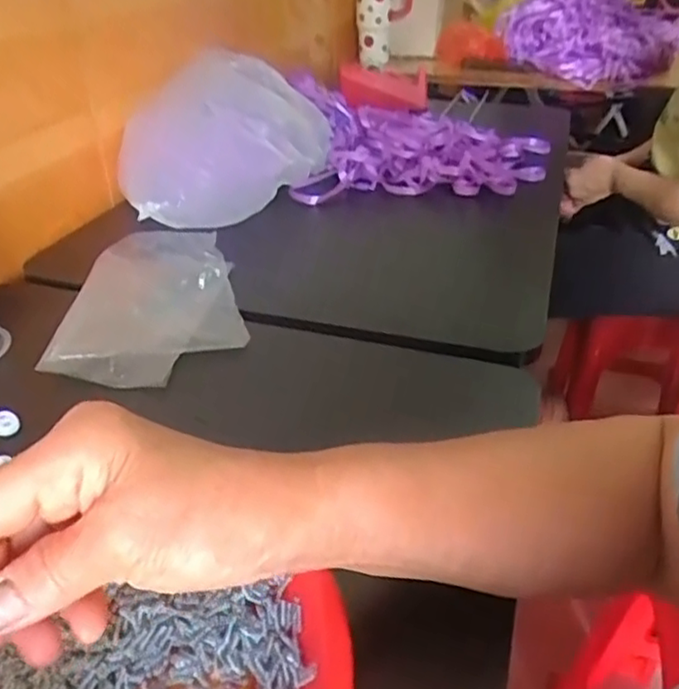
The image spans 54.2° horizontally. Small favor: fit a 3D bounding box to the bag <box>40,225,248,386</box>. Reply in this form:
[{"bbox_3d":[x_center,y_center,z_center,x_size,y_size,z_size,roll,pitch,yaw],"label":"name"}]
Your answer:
[{"bbox_3d":[-0.158,-0.045,0.575,0.142,0.026,0.226,-4,33,-6],"label":"bag"}]

